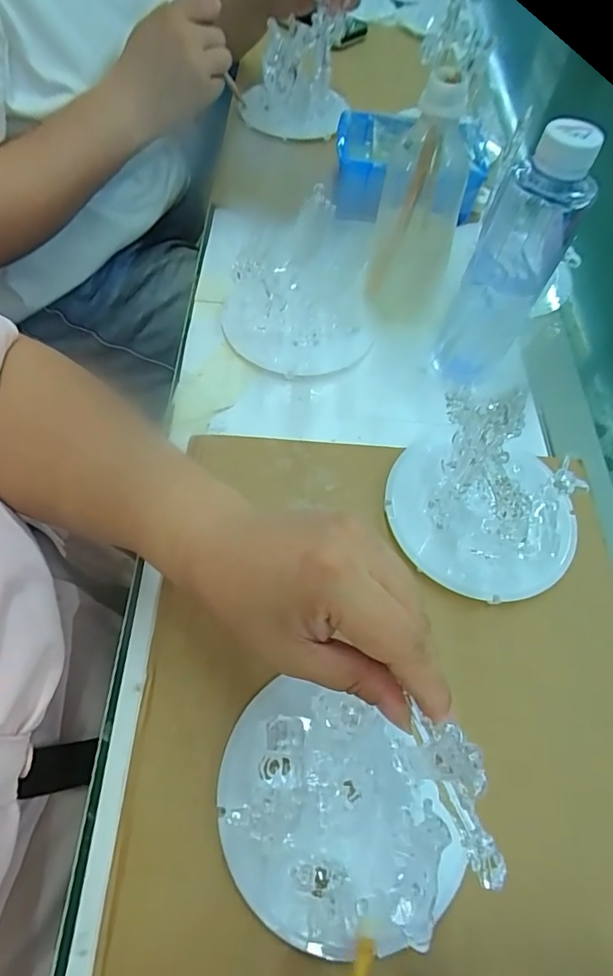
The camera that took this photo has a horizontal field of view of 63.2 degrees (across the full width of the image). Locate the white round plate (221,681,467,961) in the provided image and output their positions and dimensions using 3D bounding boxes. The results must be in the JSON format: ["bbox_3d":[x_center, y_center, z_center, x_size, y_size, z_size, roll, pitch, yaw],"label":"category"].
[{"bbox_3d":[0.012,0.164,0.250,0.122,0.020,0.102,31,66,17],"label":"white round plate"}]

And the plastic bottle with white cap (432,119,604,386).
[{"bbox_3d":[0.139,-0.149,0.346,0.055,0.169,0.048,32,64,13],"label":"plastic bottle with white cap"}]

